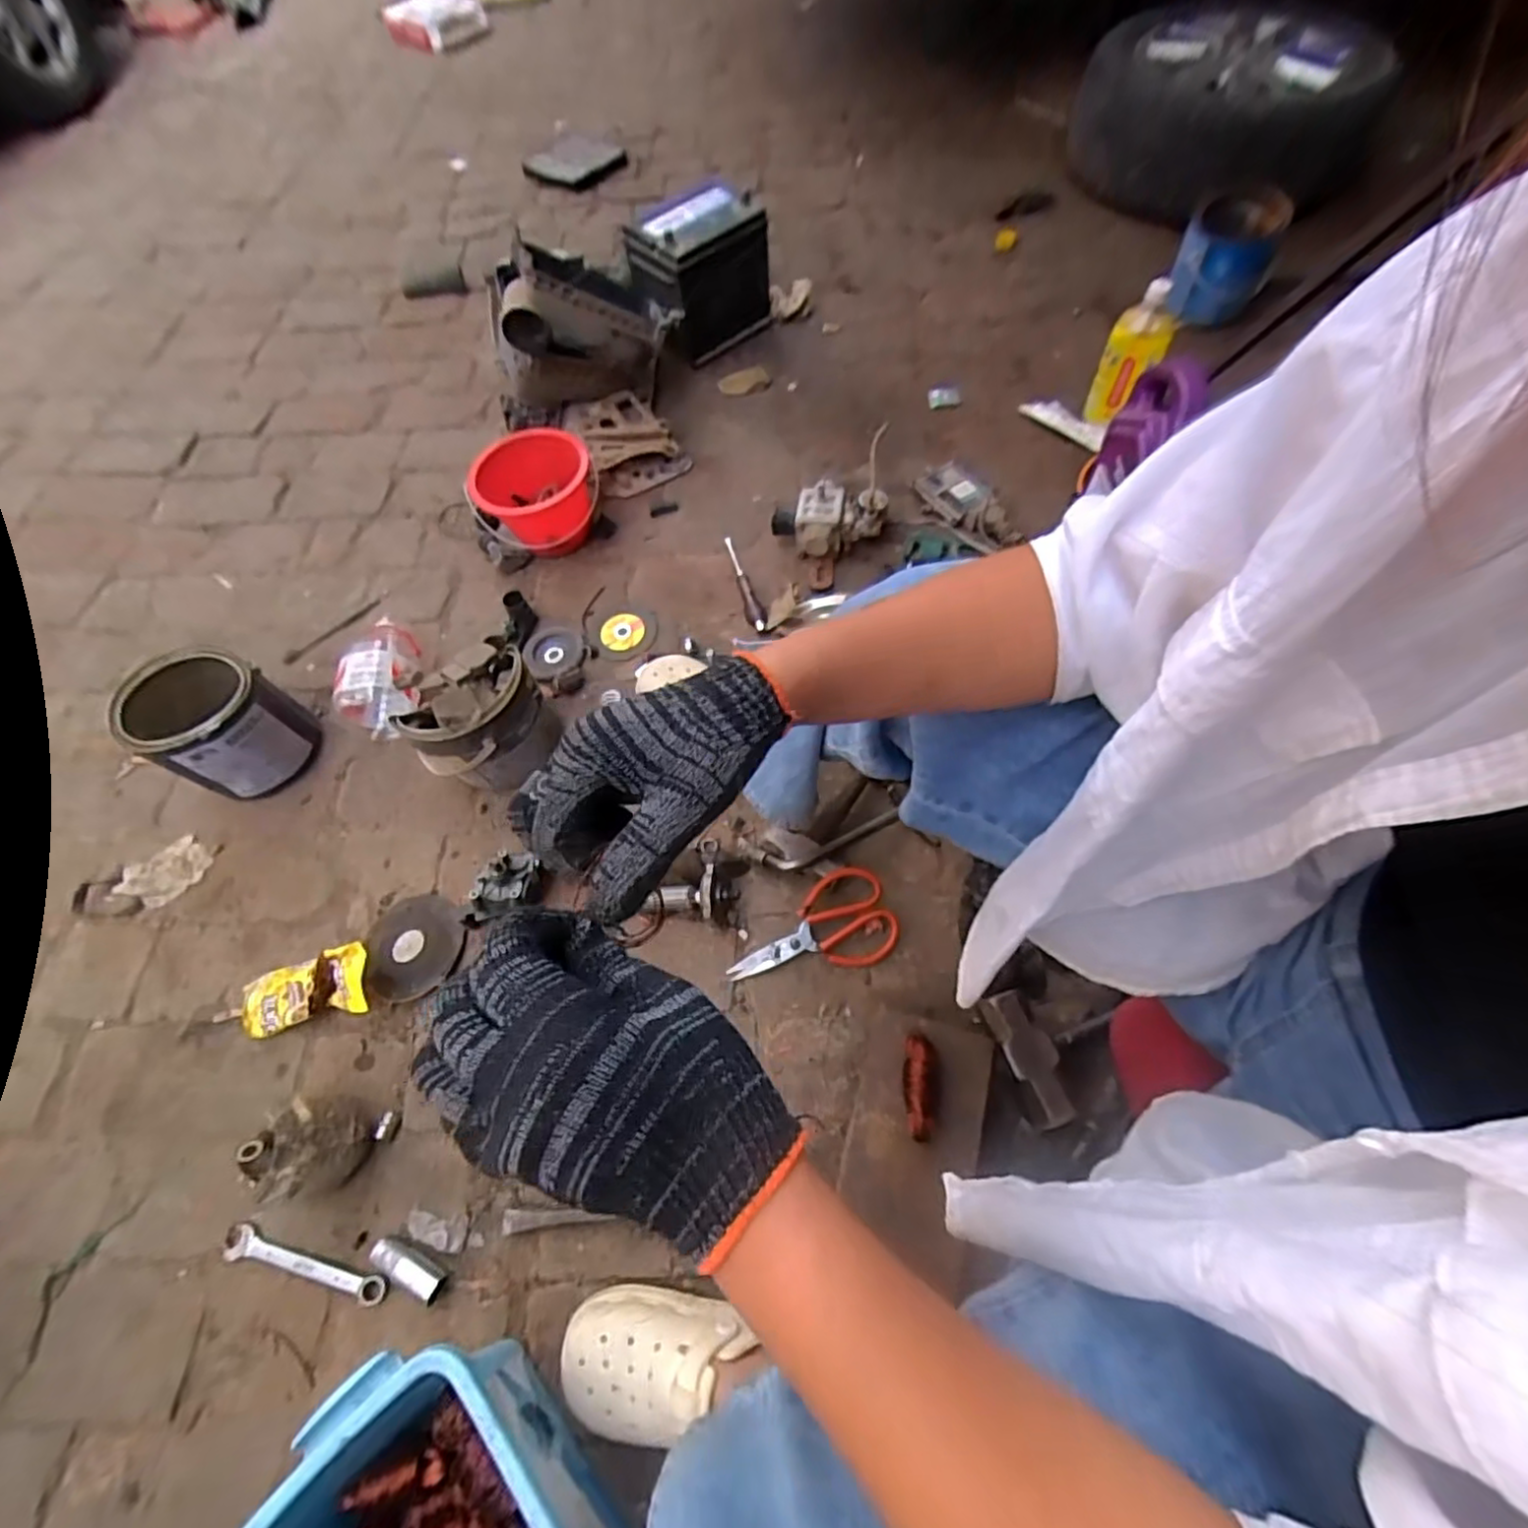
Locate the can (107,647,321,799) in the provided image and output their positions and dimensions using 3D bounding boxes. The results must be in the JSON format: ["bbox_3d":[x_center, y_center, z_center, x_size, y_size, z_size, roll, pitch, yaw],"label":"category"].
[{"bbox_3d":[-0.691,-0.047,0.857,0.153,0.154,0.143,-1,63,1],"label":"can"}]

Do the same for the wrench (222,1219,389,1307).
[{"bbox_3d":[-0.453,0.497,0.658,0.169,0.009,0.032,13,65,8],"label":"wrench"}]

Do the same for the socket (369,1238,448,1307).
[{"bbox_3d":[-0.343,0.489,0.647,0.076,0.028,0.029,25,67,13],"label":"socket"}]

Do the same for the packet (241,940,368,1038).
[{"bbox_3d":[-0.517,0.257,0.758,0.166,0.029,0.073,-20,63,11],"label":"packet"}]

